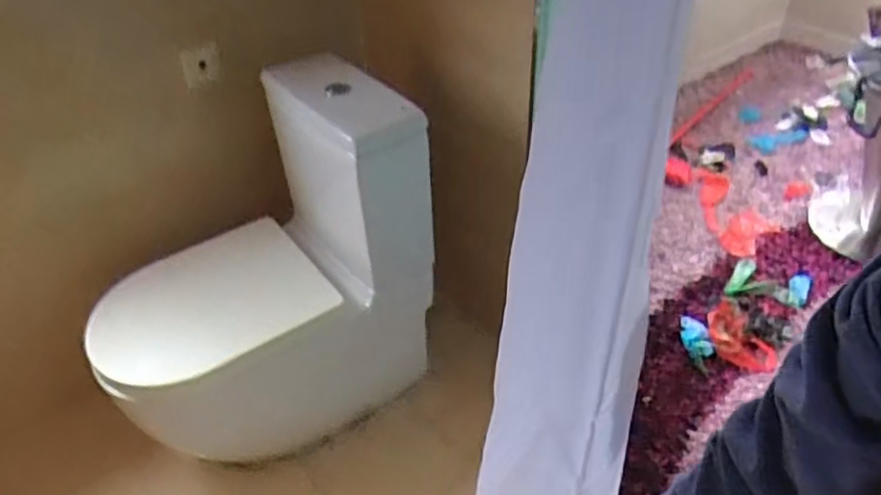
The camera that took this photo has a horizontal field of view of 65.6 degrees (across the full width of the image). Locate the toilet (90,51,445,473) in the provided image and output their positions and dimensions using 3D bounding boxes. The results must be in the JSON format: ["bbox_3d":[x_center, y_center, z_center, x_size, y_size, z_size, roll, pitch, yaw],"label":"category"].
[{"bbox_3d":[-0.394,0.064,1.510,0.722,0.758,0.350,-24,41,-27],"label":"toilet"}]

